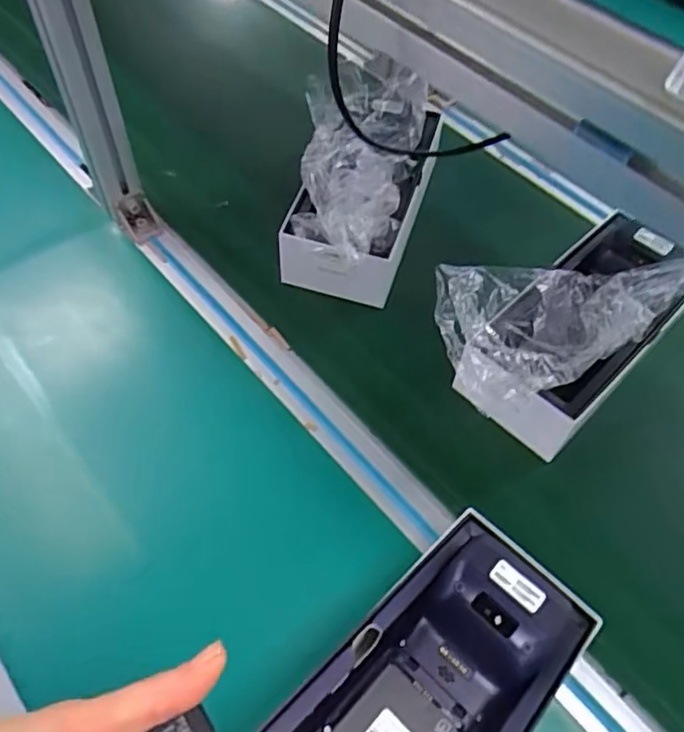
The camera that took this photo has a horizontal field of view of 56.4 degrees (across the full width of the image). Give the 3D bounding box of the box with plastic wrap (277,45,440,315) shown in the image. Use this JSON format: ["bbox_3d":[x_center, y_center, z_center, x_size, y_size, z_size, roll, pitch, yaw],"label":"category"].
[{"bbox_3d":[0.017,-0.187,0.702,0.142,0.151,0.254,7,56,3],"label":"box with plastic wrap"}]

